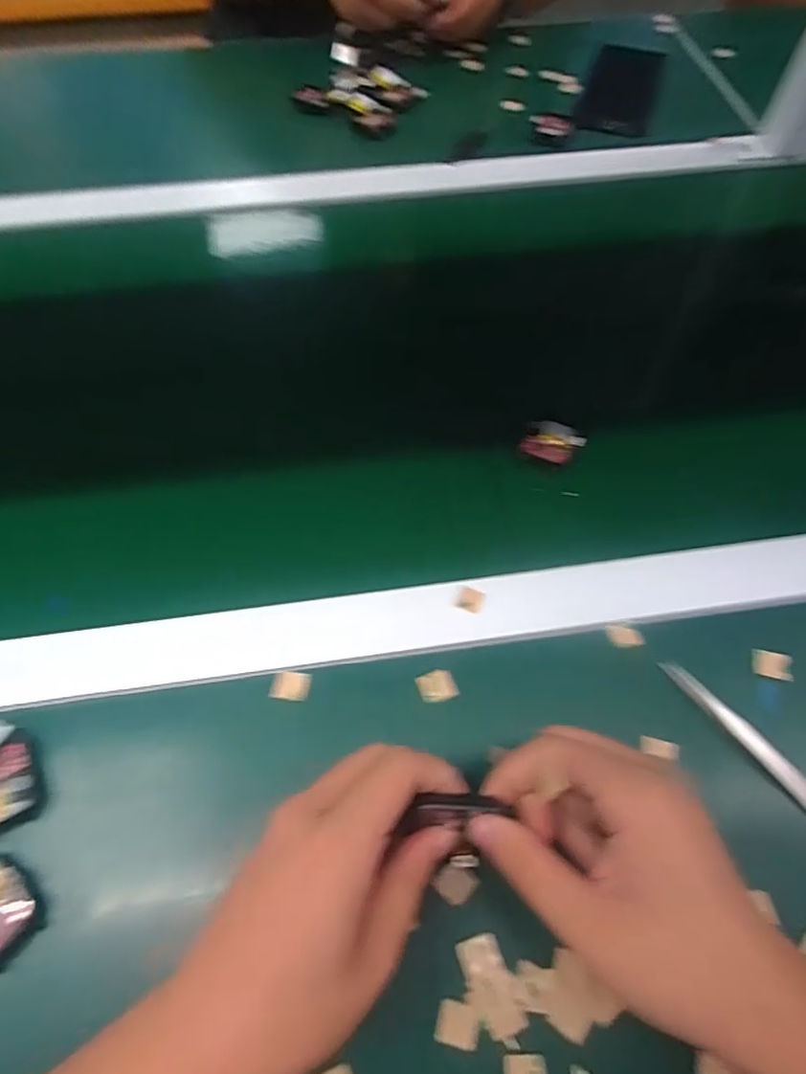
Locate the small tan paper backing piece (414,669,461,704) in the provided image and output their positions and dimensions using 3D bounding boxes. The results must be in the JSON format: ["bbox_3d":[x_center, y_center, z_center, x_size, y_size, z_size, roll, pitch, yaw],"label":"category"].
[{"bbox_3d":[0.019,0.085,0.336,0.020,0.004,0.018,-20,63,-10],"label":"small tan paper backing piece"}]

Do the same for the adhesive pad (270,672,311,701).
[{"bbox_3d":[-0.064,0.084,0.336,0.020,0.005,0.016,8,62,5],"label":"adhesive pad"}]

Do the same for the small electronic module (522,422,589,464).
[{"bbox_3d":[0.106,-0.067,0.418,0.041,0.006,0.034,20,64,11],"label":"small electronic module"}]

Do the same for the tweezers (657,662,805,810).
[{"bbox_3d":[0.190,0.113,0.318,0.009,0.012,0.121,-38,67,-18],"label":"tweezers"}]

